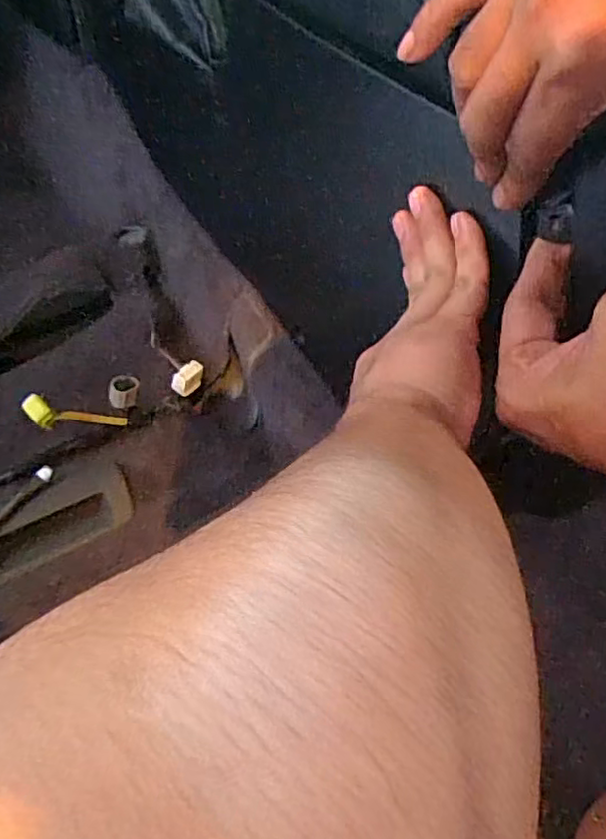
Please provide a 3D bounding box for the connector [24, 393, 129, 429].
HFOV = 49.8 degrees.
[{"bbox_3d":[-0.212,-0.004,0.607,0.092,0.012,0.031,10,49,-18],"label":"connector"}]

